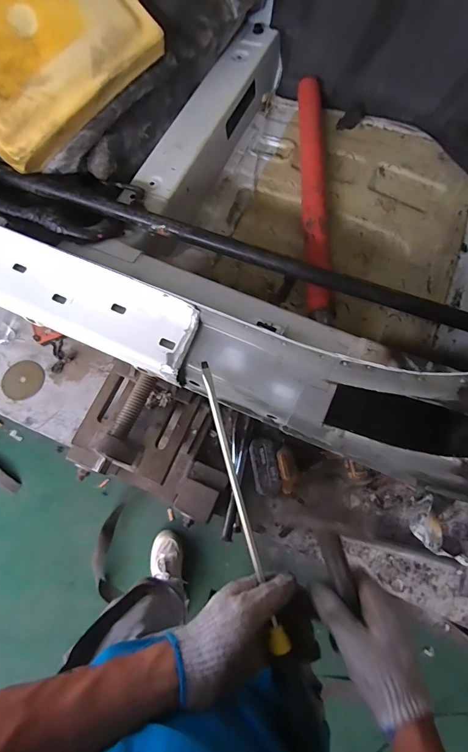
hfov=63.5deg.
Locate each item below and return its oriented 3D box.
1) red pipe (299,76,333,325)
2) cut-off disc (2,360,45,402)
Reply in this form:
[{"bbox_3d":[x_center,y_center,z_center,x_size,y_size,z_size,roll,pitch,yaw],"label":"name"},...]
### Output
[{"bbox_3d":[0.133,-0.323,0.632,0.037,0.035,0.521,1,70,2],"label":"red pipe"},{"bbox_3d":[-0.519,0.011,0.932,0.100,0.008,0.099,-1,71,4],"label":"cut-off disc"}]

